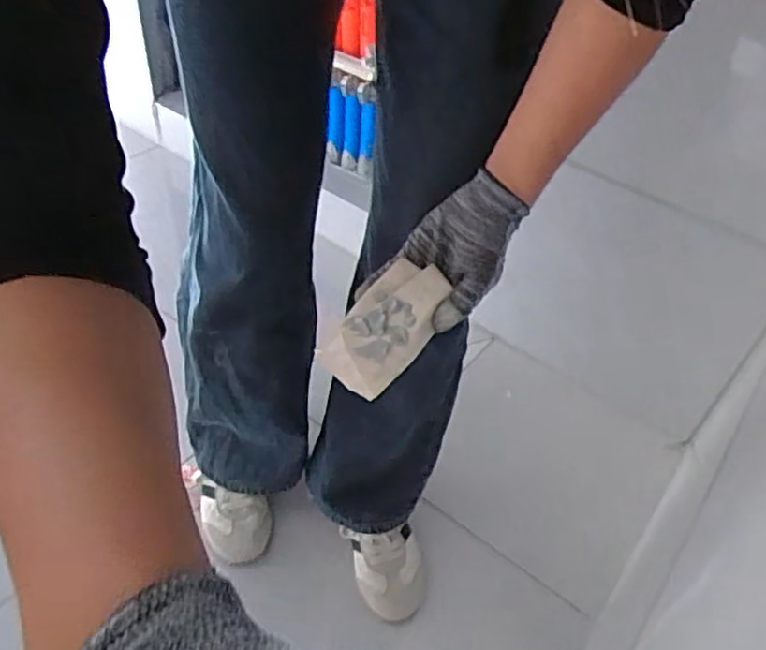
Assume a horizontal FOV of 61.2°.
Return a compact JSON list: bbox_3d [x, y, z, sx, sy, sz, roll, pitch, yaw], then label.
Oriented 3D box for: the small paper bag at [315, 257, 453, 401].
[{"bbox_3d":[0.003,0.003,0.542,0.064,0.009,0.115,41,83,10],"label":"small paper bag"}]

